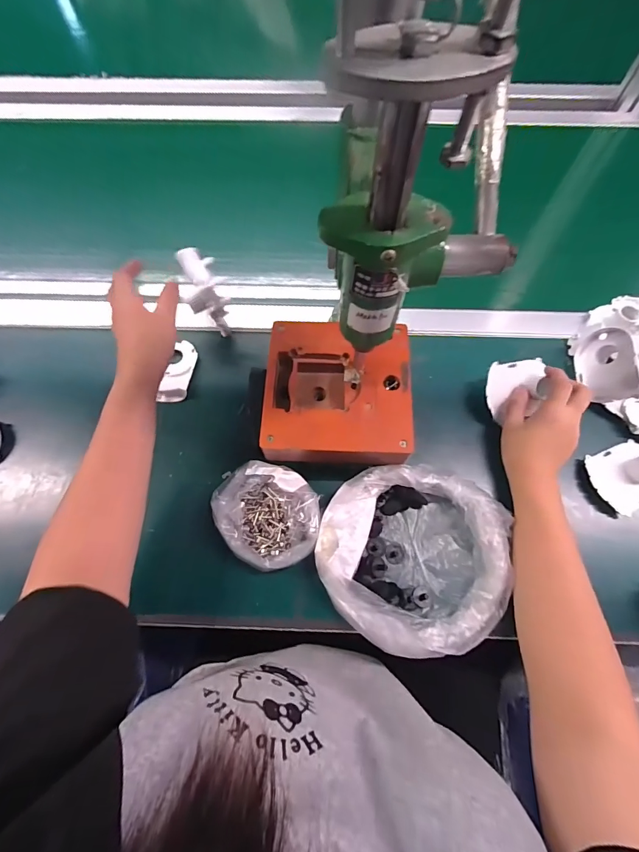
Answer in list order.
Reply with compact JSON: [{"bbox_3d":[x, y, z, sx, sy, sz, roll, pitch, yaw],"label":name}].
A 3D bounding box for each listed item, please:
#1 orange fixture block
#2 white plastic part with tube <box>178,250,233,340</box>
[{"bbox_3d":[0.018,-0.031,0.428,0.157,0.062,0.160,3,68,1],"label":"orange fixture block"},{"bbox_3d":[-0.143,-0.166,0.483,0.051,0.034,0.107,-22,103,-8],"label":"white plastic part with tube"}]

